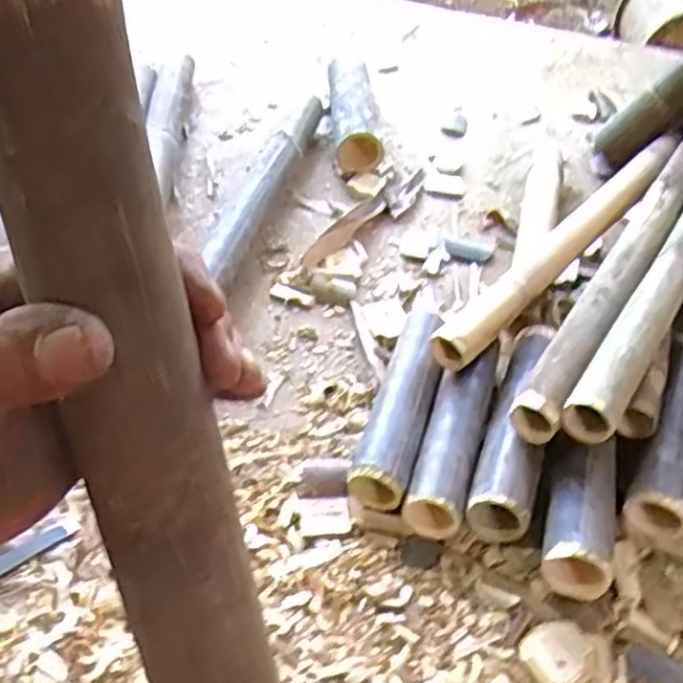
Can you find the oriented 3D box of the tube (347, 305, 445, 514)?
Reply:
[{"bbox_3d":[0.068,0.060,0.773,0.058,0.053,0.262,16,47,10],"label":"tube"}]

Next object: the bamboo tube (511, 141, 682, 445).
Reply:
[{"bbox_3d":[0.354,-0.110,0.881,0.051,0.038,0.648,29,50,19],"label":"bamboo tube"}]

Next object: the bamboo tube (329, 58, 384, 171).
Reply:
[{"bbox_3d":[0.020,-0.364,1.178,0.075,0.071,0.240,0,46,-6],"label":"bamboo tube"}]

